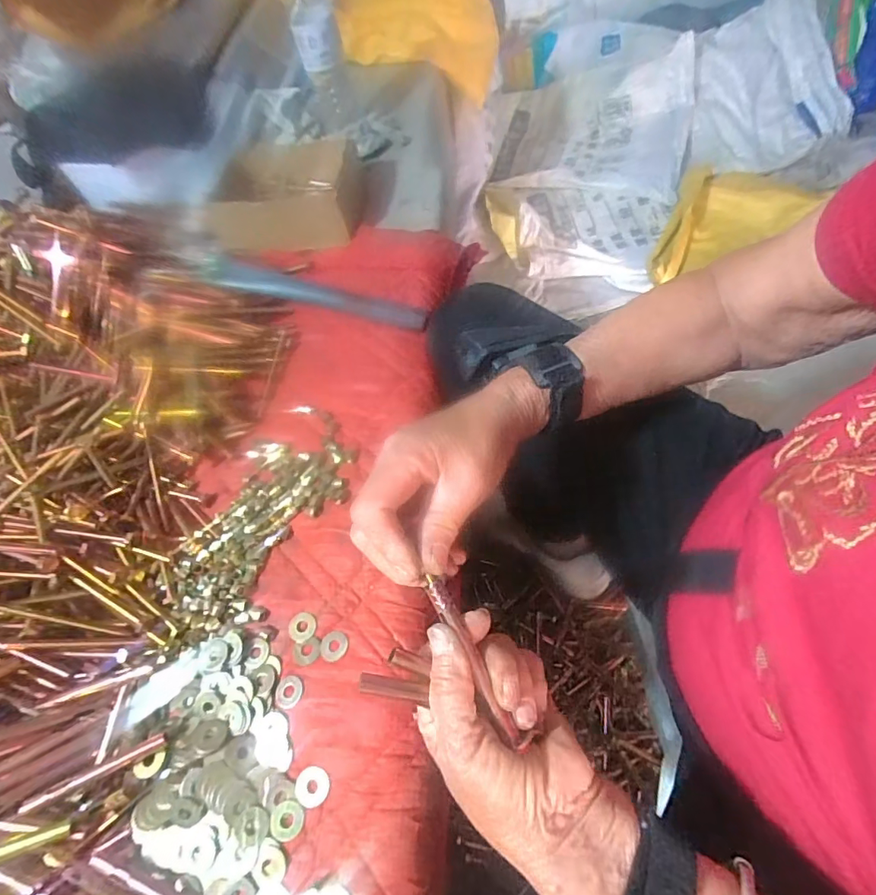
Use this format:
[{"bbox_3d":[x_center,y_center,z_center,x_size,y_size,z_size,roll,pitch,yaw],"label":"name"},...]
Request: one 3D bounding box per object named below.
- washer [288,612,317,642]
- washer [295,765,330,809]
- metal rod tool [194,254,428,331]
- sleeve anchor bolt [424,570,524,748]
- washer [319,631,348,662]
[{"bbox_3d":[-0.108,0.141,0.383,0.021,0.004,0.022,-3,59,9],"label":"washer"},{"bbox_3d":[-0.085,0.228,0.326,0.023,0.004,0.022,-4,59,9],"label":"washer"},{"bbox_3d":[-0.130,-0.163,0.516,0.236,0.023,0.023,12,60,-5],"label":"metal rod tool"},{"bbox_3d":[0.018,0.110,0.256,0.010,0.007,0.090,-26,79,-12],"label":"sleeve anchor bolt"},{"bbox_3d":[-0.080,0.153,0.373,0.022,0.004,0.022,-4,55,14],"label":"washer"}]

